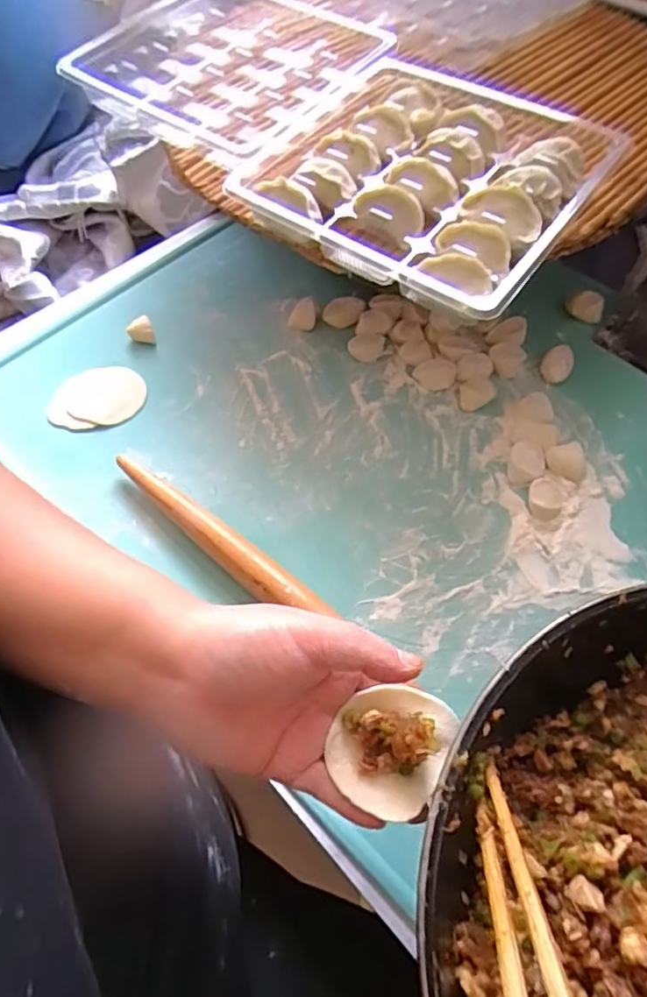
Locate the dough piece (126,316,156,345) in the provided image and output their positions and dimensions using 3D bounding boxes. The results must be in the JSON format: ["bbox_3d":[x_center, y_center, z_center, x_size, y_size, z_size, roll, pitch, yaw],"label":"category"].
[{"bbox_3d":[-0.162,-0.148,0.505,0.021,0.017,0.017,-20,61,-9],"label":"dough piece"}]

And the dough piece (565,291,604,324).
[{"bbox_3d":[0.232,-0.170,0.505,0.030,0.018,0.023,15,62,10],"label":"dough piece"}]

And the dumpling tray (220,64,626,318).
[{"bbox_3d":[0.065,-0.218,0.391,0.215,0.036,0.183,31,66,18],"label":"dumpling tray"}]

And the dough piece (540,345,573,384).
[{"bbox_3d":[0.195,-0.112,0.475,0.024,0.015,0.030,25,64,16],"label":"dough piece"}]

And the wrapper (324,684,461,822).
[{"bbox_3d":[0.031,0.114,0.265,0.051,0.023,0.058,24,64,15],"label":"wrapper"}]

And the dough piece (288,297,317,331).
[{"bbox_3d":[-0.019,-0.165,0.509,0.024,0.015,0.028,-1,60,2],"label":"dough piece"}]

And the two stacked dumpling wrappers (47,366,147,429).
[{"bbox_3d":[-0.188,-0.085,0.476,0.070,0.005,0.063,6,61,6],"label":"two stacked dumpling wrappers"}]

